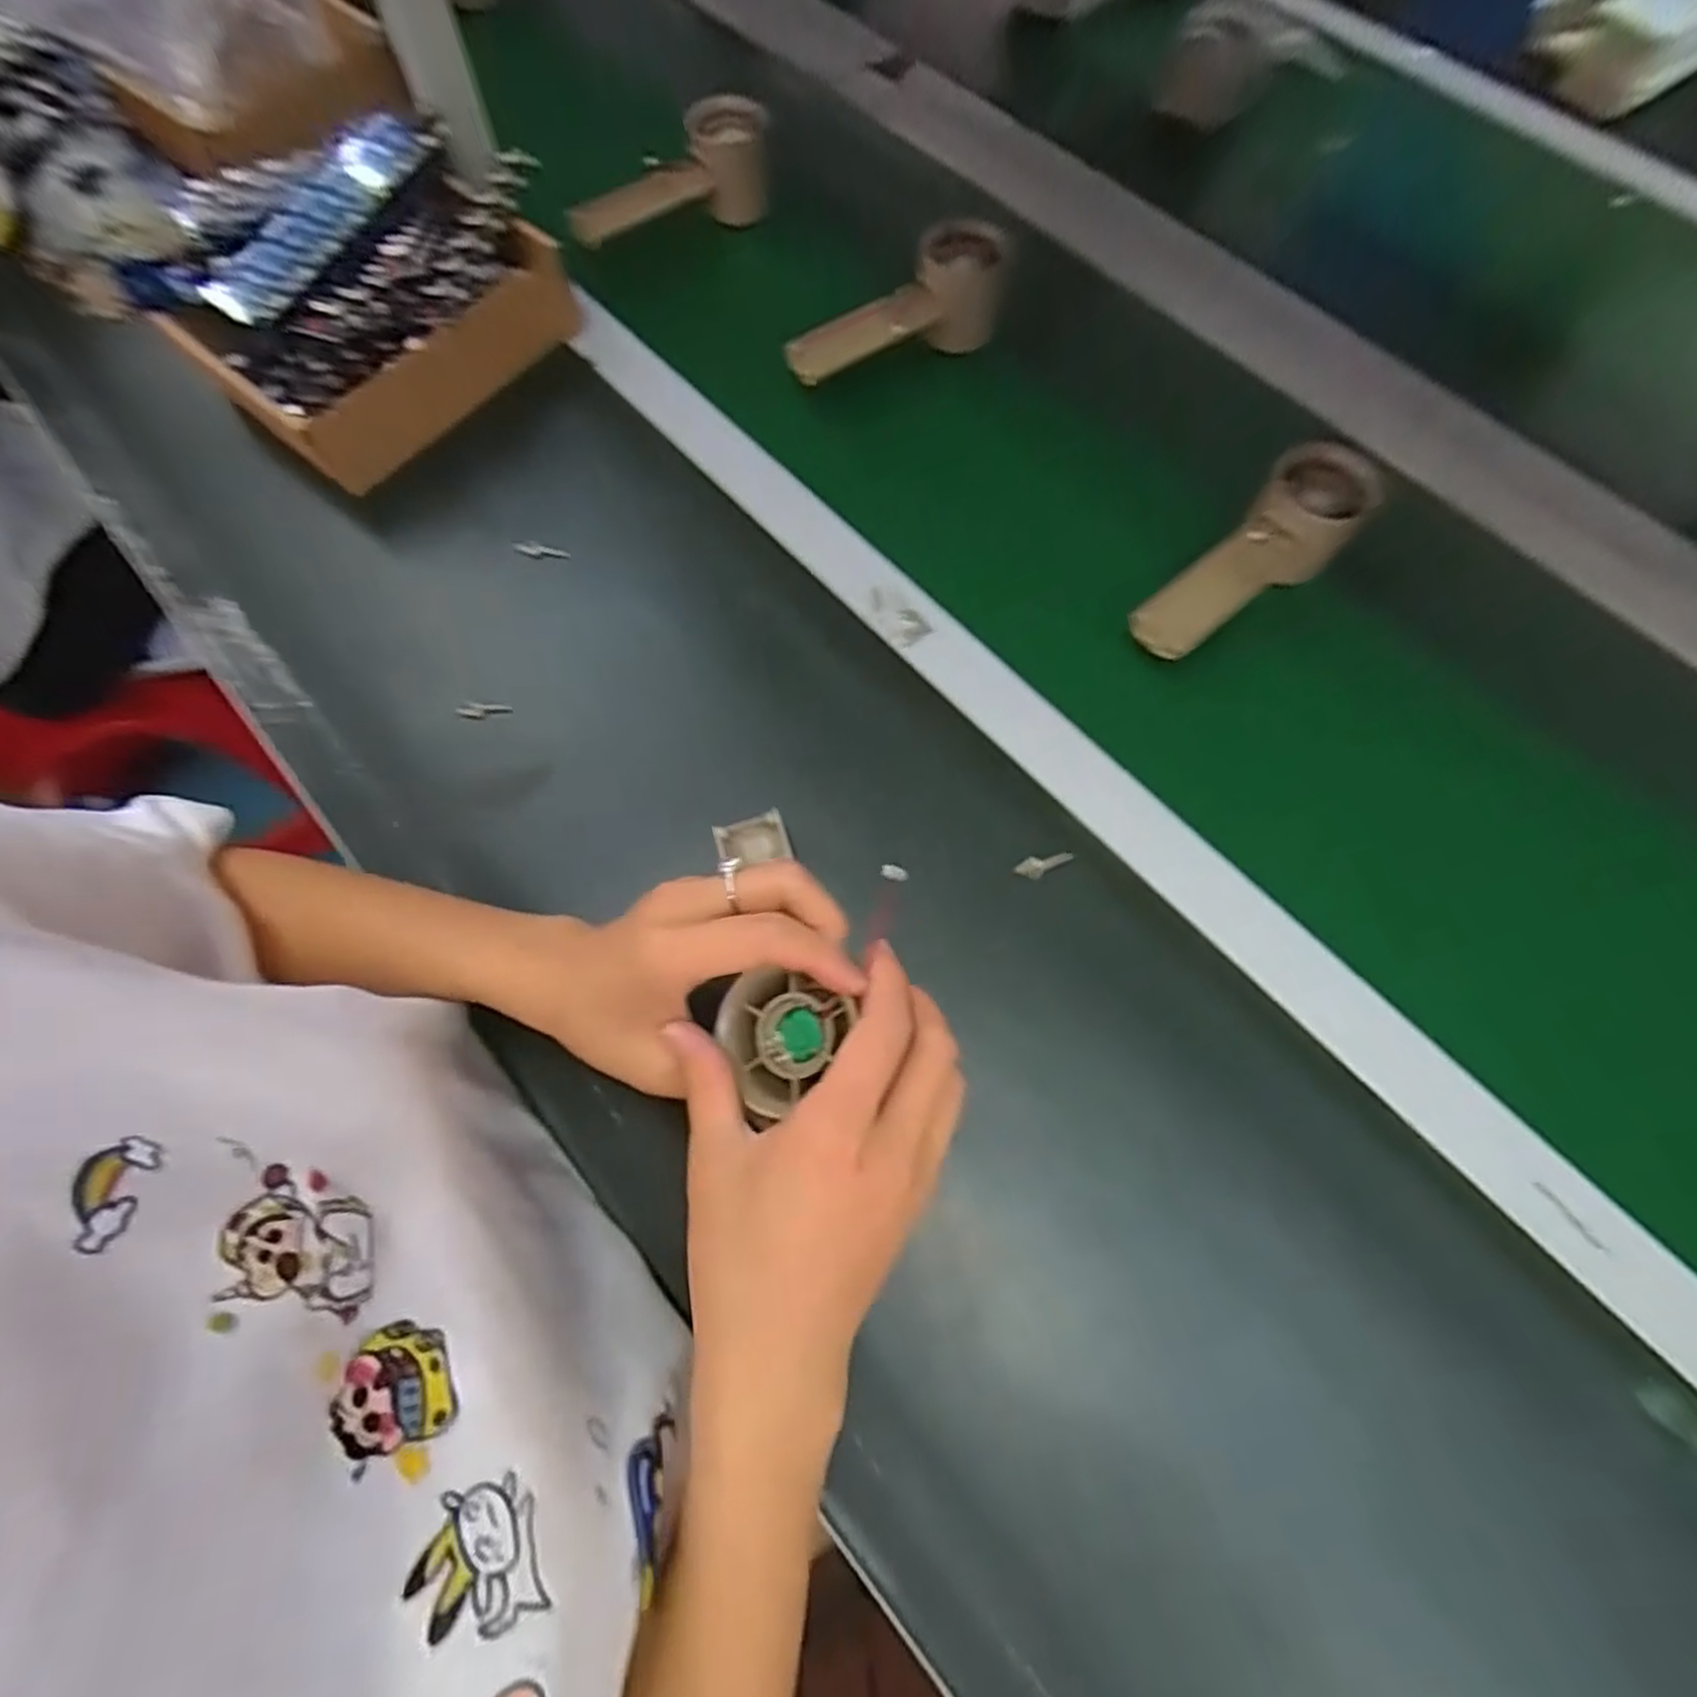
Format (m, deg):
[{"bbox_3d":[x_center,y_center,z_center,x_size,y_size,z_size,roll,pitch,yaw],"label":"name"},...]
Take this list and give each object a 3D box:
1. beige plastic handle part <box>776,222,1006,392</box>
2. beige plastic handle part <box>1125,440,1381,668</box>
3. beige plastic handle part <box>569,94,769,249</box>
[{"bbox_3d":[0.032,-0.356,0.521,0.161,0.054,0.054,-26,71,-8],"label":"beige plastic handle part"},{"bbox_3d":[0.228,-0.163,0.436,0.153,0.044,0.052,-40,73,-13],"label":"beige plastic handle part"},{"bbox_3d":[-0.130,-0.484,0.570,0.159,0.054,0.053,-30,72,-10],"label":"beige plastic handle part"}]

